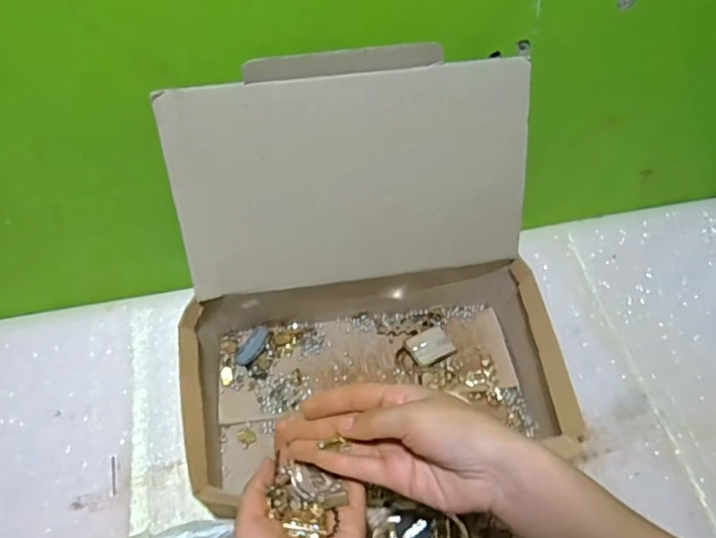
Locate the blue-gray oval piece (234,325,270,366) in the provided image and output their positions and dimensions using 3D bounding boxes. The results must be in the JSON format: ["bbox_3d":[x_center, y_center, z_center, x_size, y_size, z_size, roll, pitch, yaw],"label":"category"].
[{"bbox_3d":[-0.116,0.083,0.611,0.022,0.005,0.049,28,61,17],"label":"blue-gray oval piece"}]

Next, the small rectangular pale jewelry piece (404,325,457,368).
[{"bbox_3d":[0.079,0.083,0.601,0.052,0.008,0.041,-13,52,-26],"label":"small rectangular pale jewelry piece"}]

